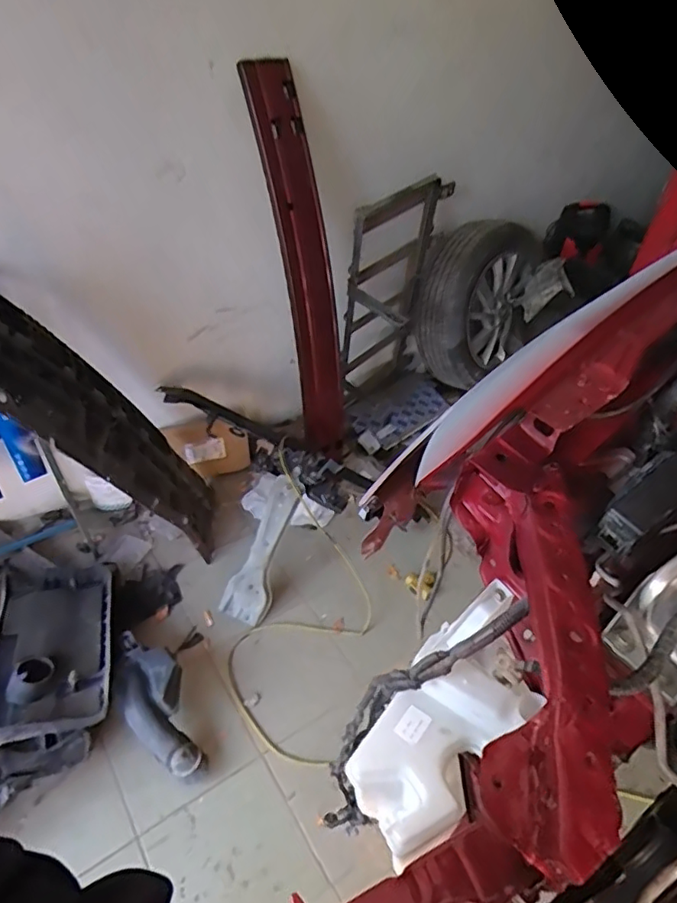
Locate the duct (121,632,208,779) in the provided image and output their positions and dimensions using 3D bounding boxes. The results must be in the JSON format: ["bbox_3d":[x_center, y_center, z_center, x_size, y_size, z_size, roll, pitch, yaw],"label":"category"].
[{"bbox_3d":[-0.429,0.589,1.373,0.146,0.082,0.376,-21,63,-25],"label":"duct"}]

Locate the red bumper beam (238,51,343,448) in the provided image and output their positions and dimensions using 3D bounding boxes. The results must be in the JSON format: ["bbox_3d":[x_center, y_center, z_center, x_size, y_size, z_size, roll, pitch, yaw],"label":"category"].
[{"bbox_3d":[-0.080,-0.451,1.617,0.160,1.080,0.110,-25,32,-28],"label":"red bumper beam"}]

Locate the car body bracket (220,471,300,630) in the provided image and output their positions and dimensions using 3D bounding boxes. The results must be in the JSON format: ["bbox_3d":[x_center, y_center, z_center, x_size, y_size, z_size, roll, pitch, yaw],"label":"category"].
[{"bbox_3d":[-0.214,0.275,1.639,0.118,0.077,0.414,19,85,13],"label":"car body bracket"}]

